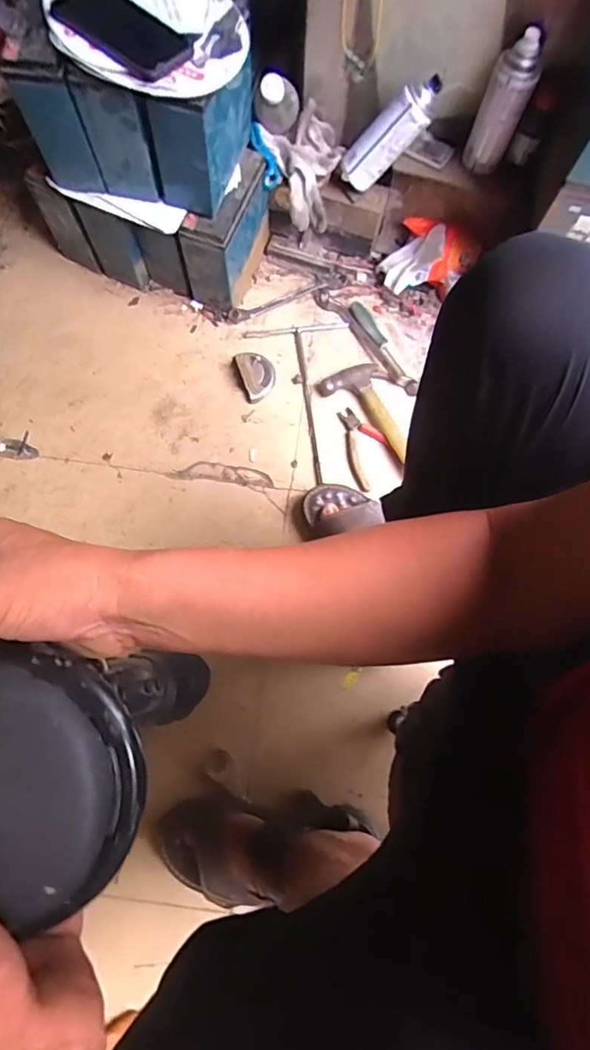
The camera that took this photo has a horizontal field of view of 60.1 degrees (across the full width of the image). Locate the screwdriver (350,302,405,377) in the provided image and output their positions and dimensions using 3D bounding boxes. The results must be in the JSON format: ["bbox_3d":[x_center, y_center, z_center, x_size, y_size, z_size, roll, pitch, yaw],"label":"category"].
[{"bbox_3d":[0.149,-0.332,0.908,0.023,0.028,0.151,-39,96,-11],"label":"screwdriver"}]

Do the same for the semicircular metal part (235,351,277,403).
[{"bbox_3d":[-0.063,-0.261,0.884,0.060,0.012,0.094,-17,76,-6],"label":"semicircular metal part"}]

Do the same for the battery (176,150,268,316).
[{"bbox_3d":[-0.113,-0.490,0.862,0.076,0.179,0.184,21,75,4],"label":"battery"}]

